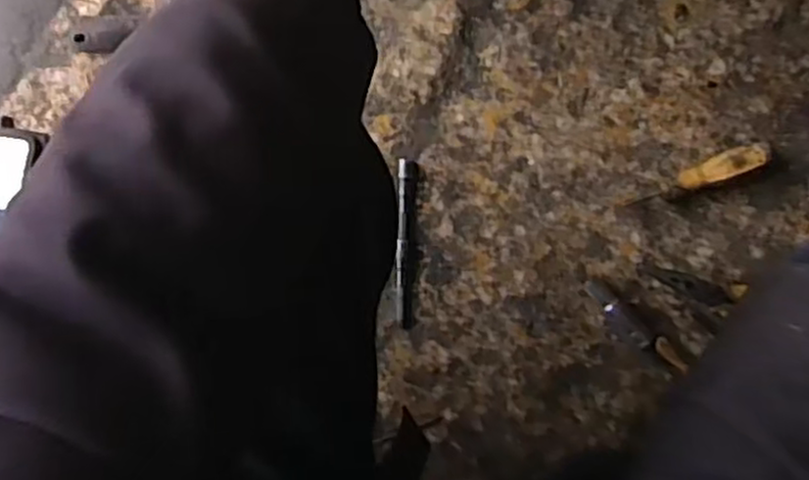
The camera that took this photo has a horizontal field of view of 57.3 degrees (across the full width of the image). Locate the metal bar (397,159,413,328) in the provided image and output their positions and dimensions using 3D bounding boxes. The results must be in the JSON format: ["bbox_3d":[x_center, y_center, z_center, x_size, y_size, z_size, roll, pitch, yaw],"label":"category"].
[{"bbox_3d":[0.001,0.004,0.683,0.014,0.009,0.154,1,95,7],"label":"metal bar"}]

